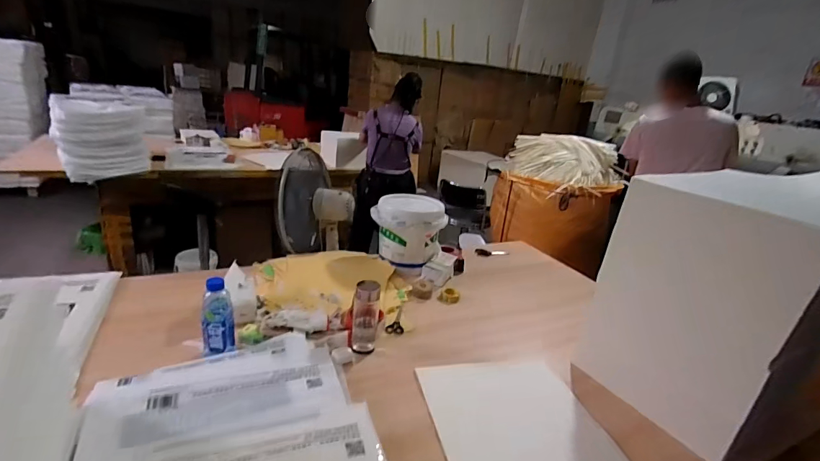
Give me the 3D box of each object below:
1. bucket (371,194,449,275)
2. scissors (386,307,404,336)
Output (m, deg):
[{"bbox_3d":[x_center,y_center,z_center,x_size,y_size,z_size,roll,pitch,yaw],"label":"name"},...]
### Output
[{"bbox_3d":[-0.007,0.009,1.573,0.261,0.244,0.248,6,21,-2],"label":"bucket"},{"bbox_3d":[-0.045,0.269,1.216,0.052,0.010,0.137,6,21,-3],"label":"scissors"}]

